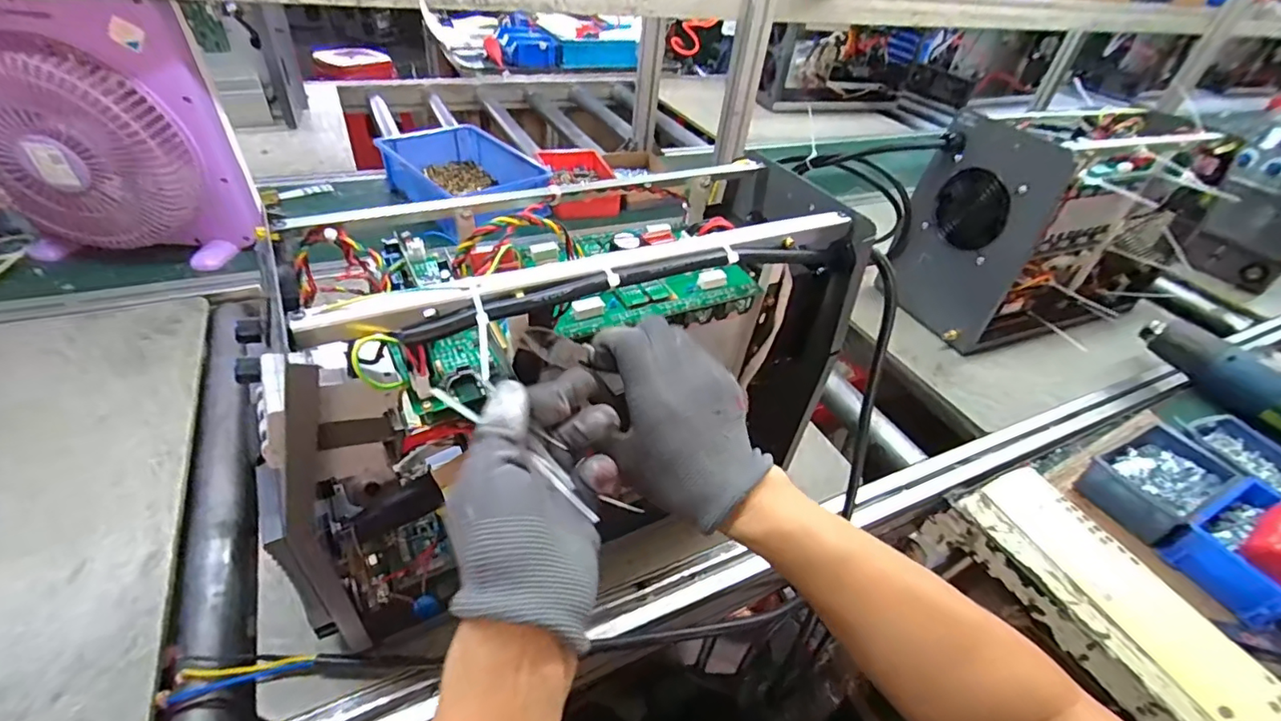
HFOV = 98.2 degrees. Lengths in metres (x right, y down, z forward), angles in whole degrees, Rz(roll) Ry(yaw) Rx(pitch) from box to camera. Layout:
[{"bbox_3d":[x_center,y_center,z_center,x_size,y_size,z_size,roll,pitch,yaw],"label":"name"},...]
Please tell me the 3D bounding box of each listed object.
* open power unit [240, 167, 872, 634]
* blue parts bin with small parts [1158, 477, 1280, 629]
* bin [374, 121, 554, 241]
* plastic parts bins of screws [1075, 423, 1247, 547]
[{"bbox_3d":[-0.051,0.013,0.481,0.455,0.280,0.188,-18,46,-29],"label":"open power unit"},{"bbox_3d":[0.631,0.189,0.557,0.169,0.049,0.105,-13,44,-23],"label":"blue parts bin with small parts"},{"bbox_3d":[-0.336,-0.344,1.035,0.196,0.088,0.279,-28,51,-35],"label":"bin"},{"bbox_3d":[0.575,0.129,0.619,0.161,0.044,0.094,-16,45,-26],"label":"plastic parts bins of screws"}]

